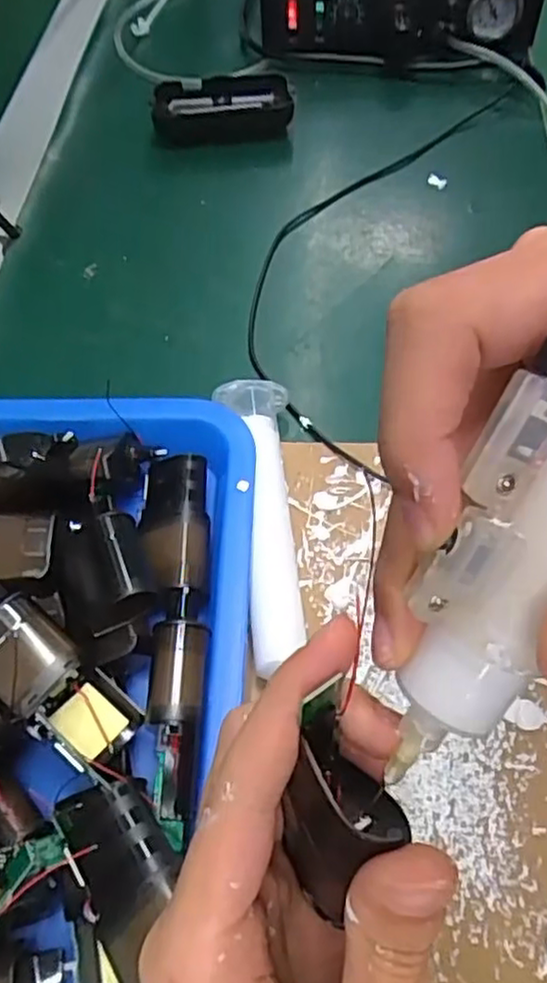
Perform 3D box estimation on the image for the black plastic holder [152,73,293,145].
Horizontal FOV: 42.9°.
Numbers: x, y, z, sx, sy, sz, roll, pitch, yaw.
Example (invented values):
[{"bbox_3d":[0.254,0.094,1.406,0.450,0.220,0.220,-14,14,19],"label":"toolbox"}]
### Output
[{"bbox_3d":[-0.041,-0.305,0.554,0.107,0.024,0.066,0,58,2],"label":"black plastic holder"}]

